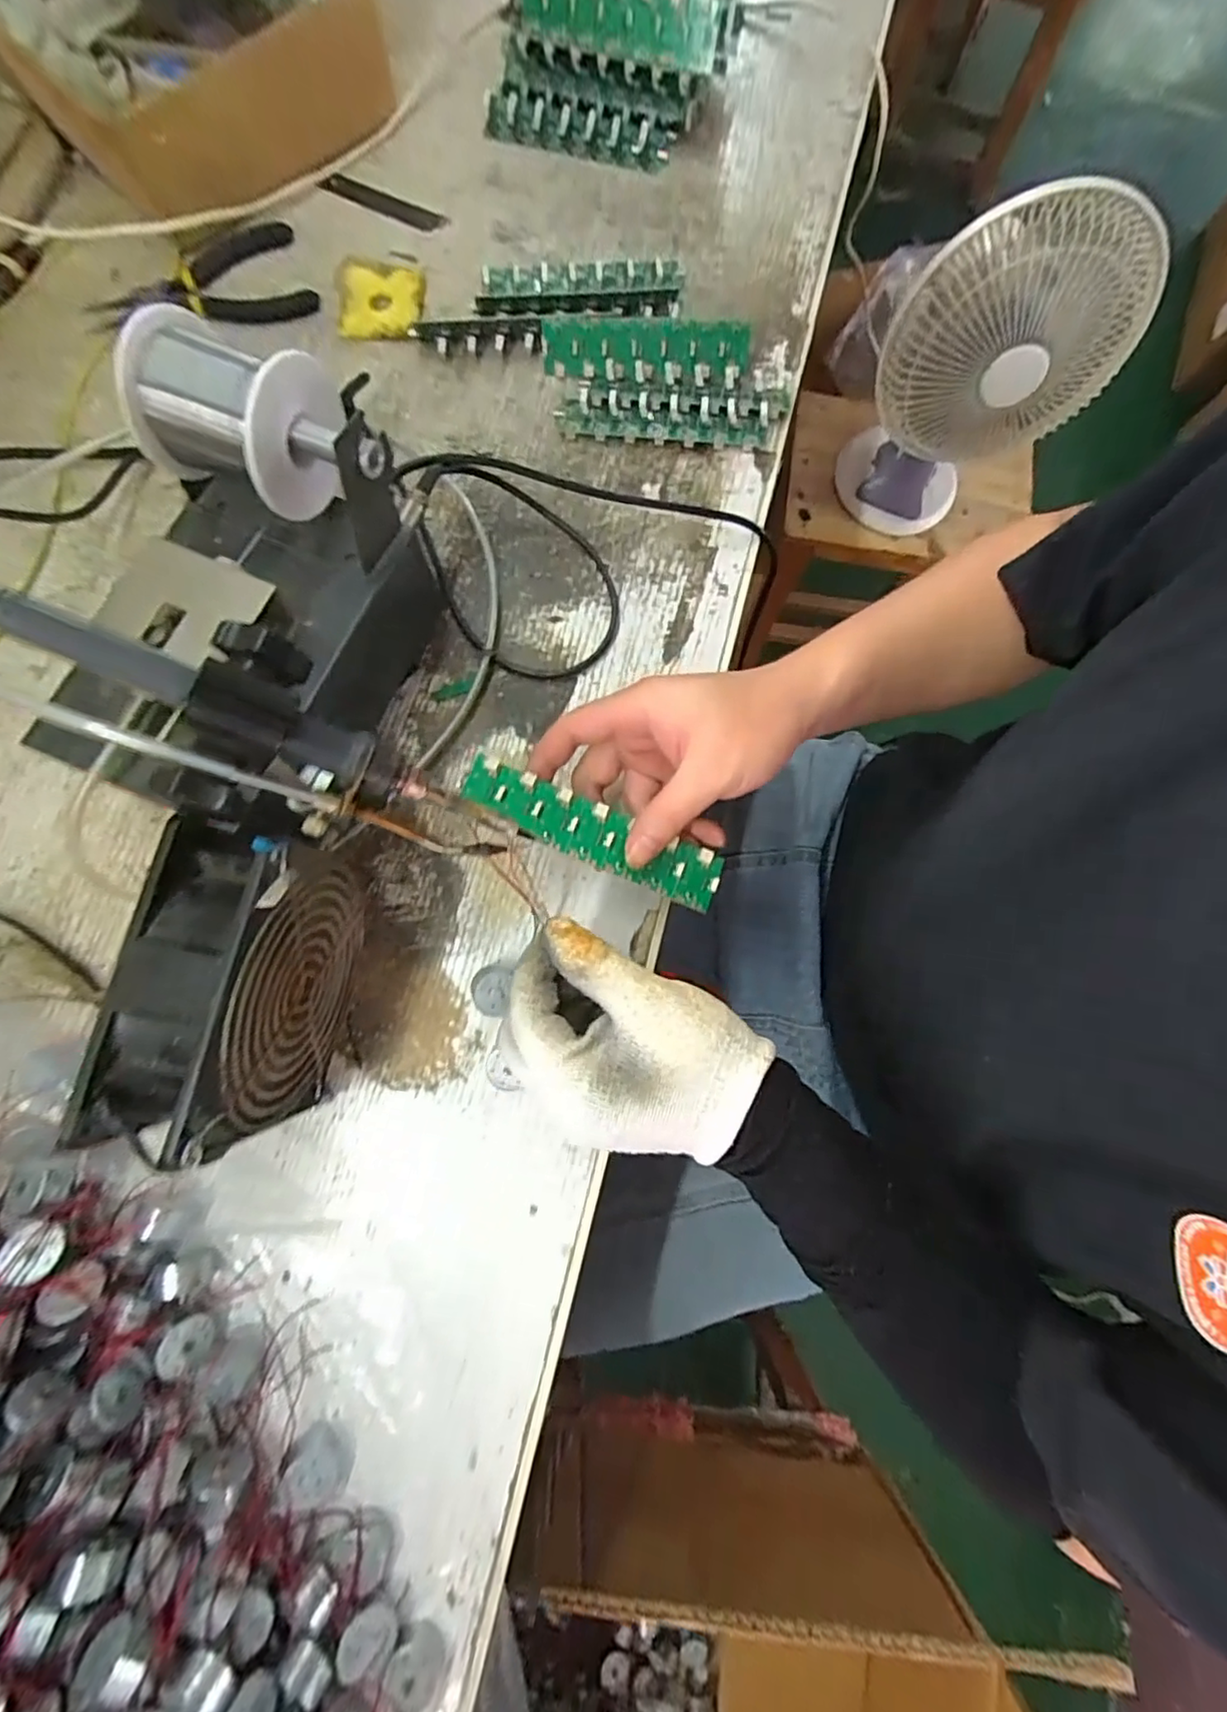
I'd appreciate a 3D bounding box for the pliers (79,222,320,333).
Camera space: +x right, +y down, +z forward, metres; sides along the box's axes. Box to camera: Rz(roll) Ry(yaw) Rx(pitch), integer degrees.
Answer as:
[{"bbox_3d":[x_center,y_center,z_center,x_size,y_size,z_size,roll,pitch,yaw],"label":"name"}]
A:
[{"bbox_3d":[-0.286,-0.390,0.423,0.148,0.017,0.065,-15,79,-4],"label":"pliers"}]

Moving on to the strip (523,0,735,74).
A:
[{"bbox_3d":[0.008,-0.577,0.420,0.143,0.035,0.030,15,77,0],"label":"strip"}]

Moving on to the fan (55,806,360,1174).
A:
[{"bbox_3d":[-0.156,0.057,0.275,0.046,0.120,0.125,9,77,-2],"label":"fan"}]

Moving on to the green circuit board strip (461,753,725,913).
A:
[{"bbox_3d":[-0.010,-0.013,0.315,0.136,0.006,0.030,25,79,-5],"label":"green circuit board strip"}]

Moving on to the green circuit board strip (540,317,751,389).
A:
[{"bbox_3d":[0.022,-0.337,0.415,0.137,0.025,0.036,1,78,-1],"label":"green circuit board strip"}]

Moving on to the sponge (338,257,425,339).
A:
[{"bbox_3d":[-0.165,-0.391,0.434,0.062,0.008,0.065,5,78,-1],"label":"sponge"}]

